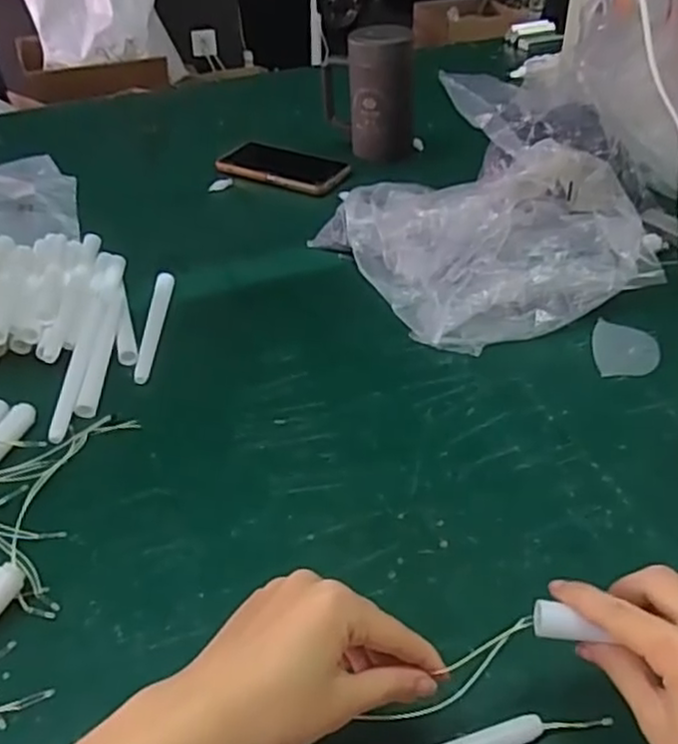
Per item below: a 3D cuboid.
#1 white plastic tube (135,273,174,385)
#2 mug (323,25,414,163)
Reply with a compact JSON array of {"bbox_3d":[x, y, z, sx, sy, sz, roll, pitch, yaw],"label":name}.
[{"bbox_3d":[-0.172,-0.045,0.658,0.016,0.009,0.155,-2,41,-1],"label":"white plastic tube"},{"bbox_3d":[0.040,-0.365,0.918,0.110,0.163,0.069,-6,41,-6],"label":"mug"}]

